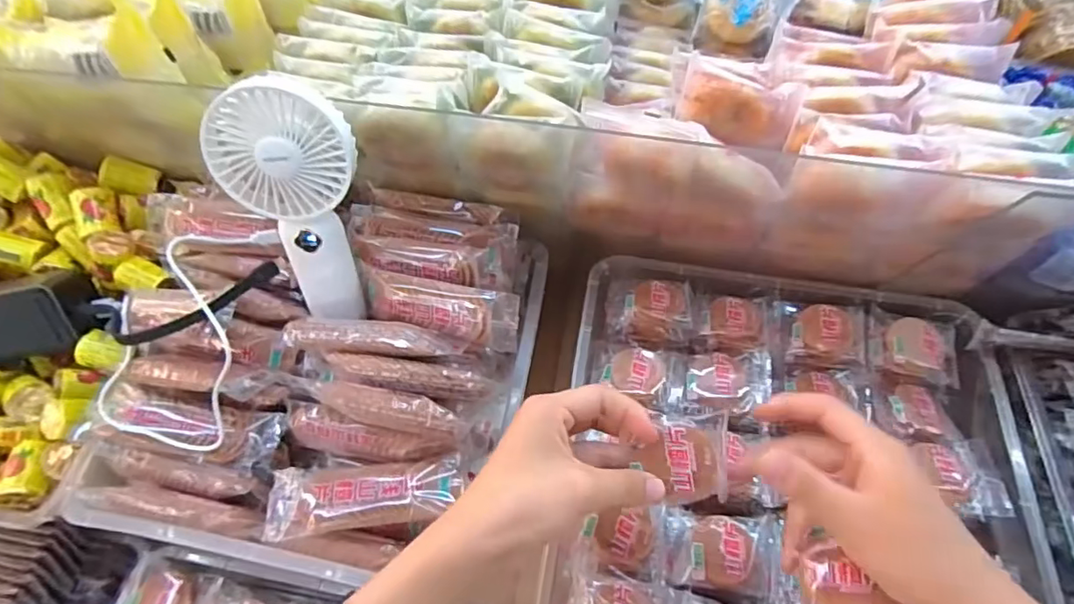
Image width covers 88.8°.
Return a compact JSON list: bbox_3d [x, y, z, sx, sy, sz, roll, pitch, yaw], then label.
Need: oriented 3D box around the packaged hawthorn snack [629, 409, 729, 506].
[{"bbox_3d":[0.077,0.084,0.293,0.050,0.004,0.045,-5,84,9],"label":"packaged hawthorn snack"}]

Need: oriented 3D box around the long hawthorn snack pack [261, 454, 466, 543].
[{"bbox_3d":[-0.118,0.131,0.370,0.130,0.019,0.044,-4,59,-1],"label":"long hawthorn snack pack"}]

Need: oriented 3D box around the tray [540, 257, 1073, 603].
[{"bbox_3d":[0.173,0.116,0.383,0.301,0.042,0.301,8,59,6],"label":"tray"}]

